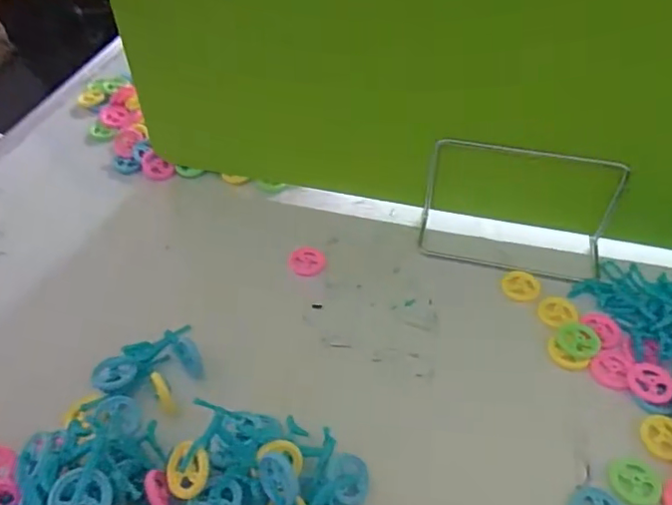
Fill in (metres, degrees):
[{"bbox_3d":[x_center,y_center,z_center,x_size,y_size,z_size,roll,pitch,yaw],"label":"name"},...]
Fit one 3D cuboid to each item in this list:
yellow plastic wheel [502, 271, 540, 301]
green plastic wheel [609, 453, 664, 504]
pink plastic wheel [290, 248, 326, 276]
[{"bbox_3d":[0.149,0.026,0.452,0.029,0.004,0.029,-1,46,1],"label":"yellow plastic wheel"},{"bbox_3d":[0.183,0.138,0.344,0.029,0.004,0.034,1,46,2],"label":"green plastic wheel"},{"bbox_3d":[-0.023,0.006,0.471,0.028,0.004,0.031,9,47,9],"label":"pink plastic wheel"}]

